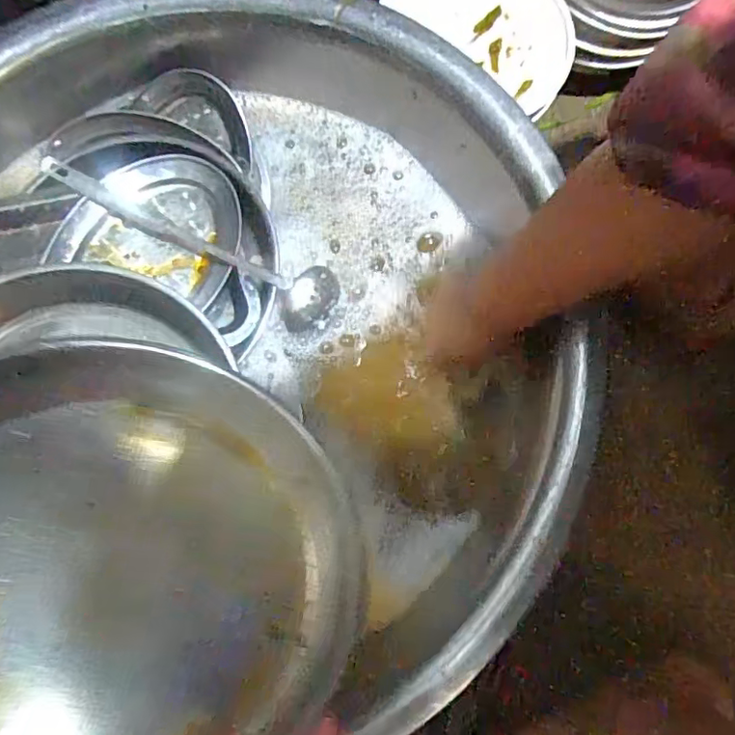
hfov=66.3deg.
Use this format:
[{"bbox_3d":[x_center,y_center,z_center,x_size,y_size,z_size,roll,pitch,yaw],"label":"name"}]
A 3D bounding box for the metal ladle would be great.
[{"bbox_3d":[-0.158,-0.131,0.531,0.289,0.044,0.064,31,77,7],"label":"metal ladle"}]

